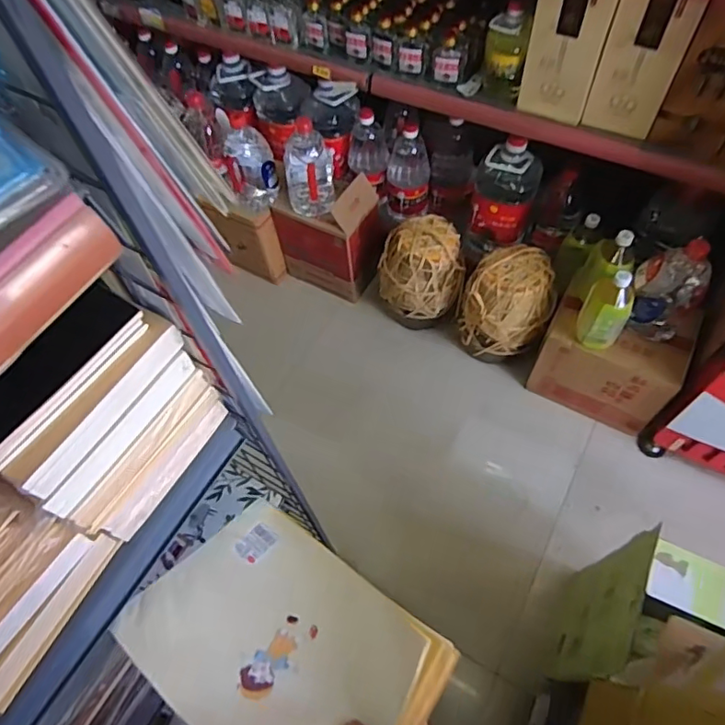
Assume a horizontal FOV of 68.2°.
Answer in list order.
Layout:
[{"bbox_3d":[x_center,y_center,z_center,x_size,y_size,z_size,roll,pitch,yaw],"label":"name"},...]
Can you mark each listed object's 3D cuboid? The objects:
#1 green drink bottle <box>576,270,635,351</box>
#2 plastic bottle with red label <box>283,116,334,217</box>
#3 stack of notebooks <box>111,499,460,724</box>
[{"bbox_3d":[0.511,-0.108,1.123,0.096,0.180,0.080,28,65,18],"label":"green drink bottle"},{"bbox_3d":[-0.139,-0.500,1.373,0.123,0.249,0.133,-8,60,-2],"label":"plastic bottle with red label"},{"bbox_3d":[-0.072,0.244,0.472,0.260,0.047,0.182,26,46,33],"label":"stack of notebooks"}]

